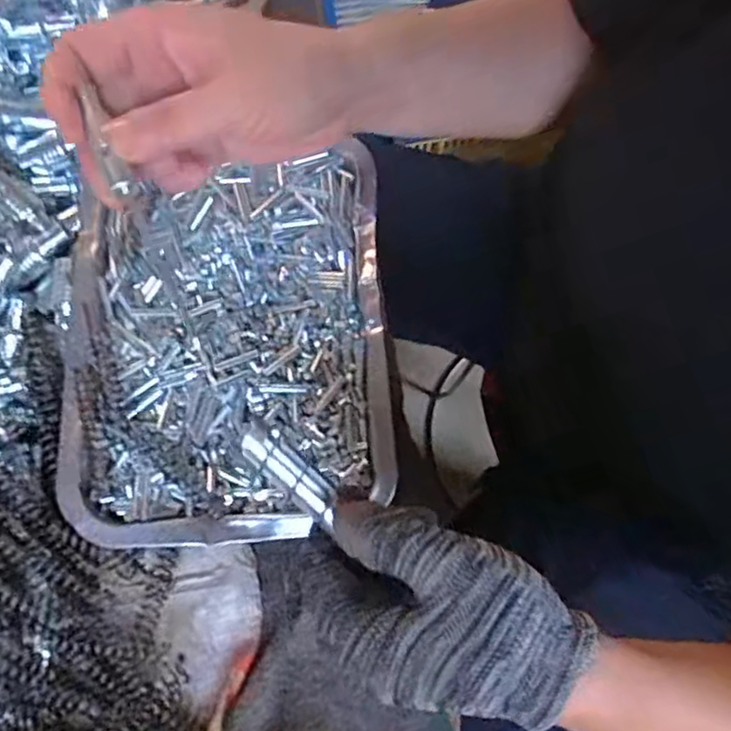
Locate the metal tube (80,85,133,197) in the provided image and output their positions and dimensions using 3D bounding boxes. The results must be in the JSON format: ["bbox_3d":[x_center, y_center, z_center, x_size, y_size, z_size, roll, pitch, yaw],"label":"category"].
[{"bbox_3d":[-0.107,-0.093,0.259,0.007,0.008,0.049,-23,82,-8],"label":"metal tube"}]

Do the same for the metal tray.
[{"bbox_3d":[-0.080,-0.015,0.378,0.183,0.020,0.226,-5,74,-3],"label":"metal tray"}]

